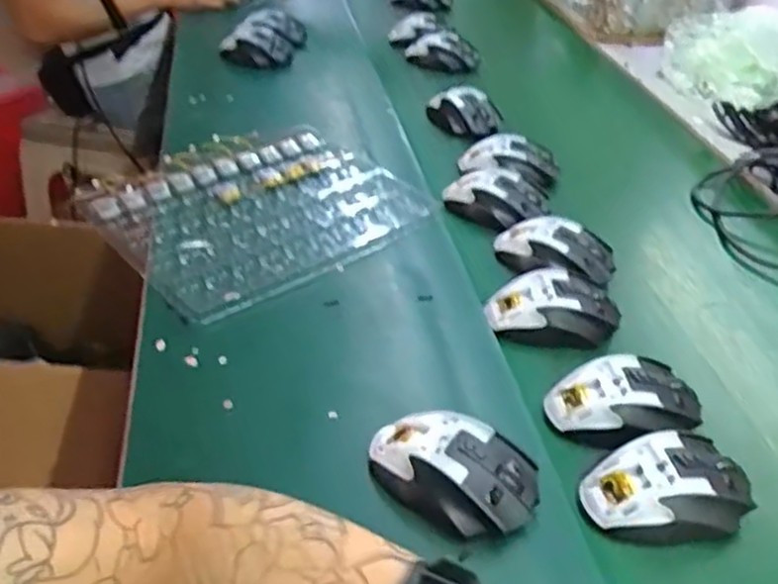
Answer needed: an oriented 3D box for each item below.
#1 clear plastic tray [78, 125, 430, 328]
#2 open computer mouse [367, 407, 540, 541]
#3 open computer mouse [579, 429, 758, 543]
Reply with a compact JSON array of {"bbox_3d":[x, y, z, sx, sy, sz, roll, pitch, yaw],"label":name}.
[{"bbox_3d":[-0.132,-0.089,0.793,0.304,0.015,0.252,-25,46,-30],"label":"clear plastic tray"},{"bbox_3d":[0.042,0.120,0.508,0.119,0.044,0.068,22,42,23],"label":"open computer mouse"},{"bbox_3d":[0.192,0.133,0.506,0.109,0.031,0.071,-10,40,-15],"label":"open computer mouse"}]

